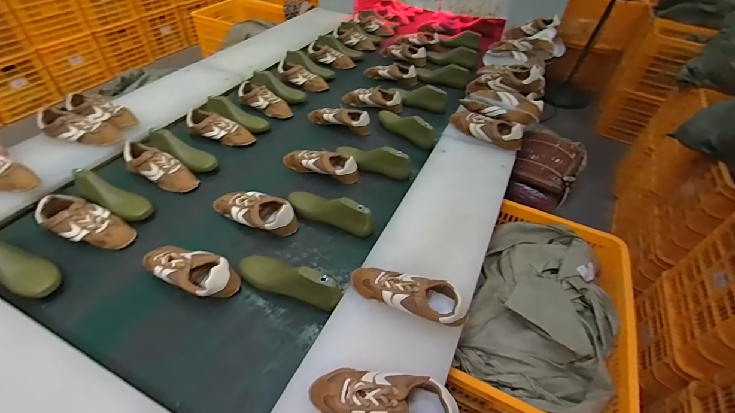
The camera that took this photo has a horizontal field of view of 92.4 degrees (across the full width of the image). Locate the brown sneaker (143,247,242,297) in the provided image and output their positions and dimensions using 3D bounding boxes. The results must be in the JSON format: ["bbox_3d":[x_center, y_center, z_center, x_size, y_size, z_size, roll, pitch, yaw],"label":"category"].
[{"bbox_3d":[-0.391,0.134,0.772,0.229,0.068,0.097,20,46,19],"label":"brown sneaker"}]

